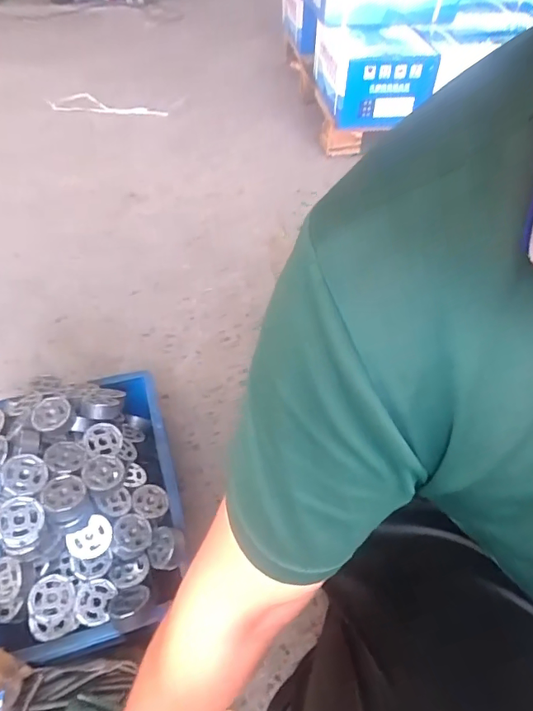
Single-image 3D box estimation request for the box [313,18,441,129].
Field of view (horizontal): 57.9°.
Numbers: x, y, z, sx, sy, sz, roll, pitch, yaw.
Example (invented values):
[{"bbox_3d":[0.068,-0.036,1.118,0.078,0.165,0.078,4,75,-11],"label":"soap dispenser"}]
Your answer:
[{"bbox_3d":[0.336,-0.883,1.518,0.314,0.194,0.333,-5,50,-6],"label":"box"}]

